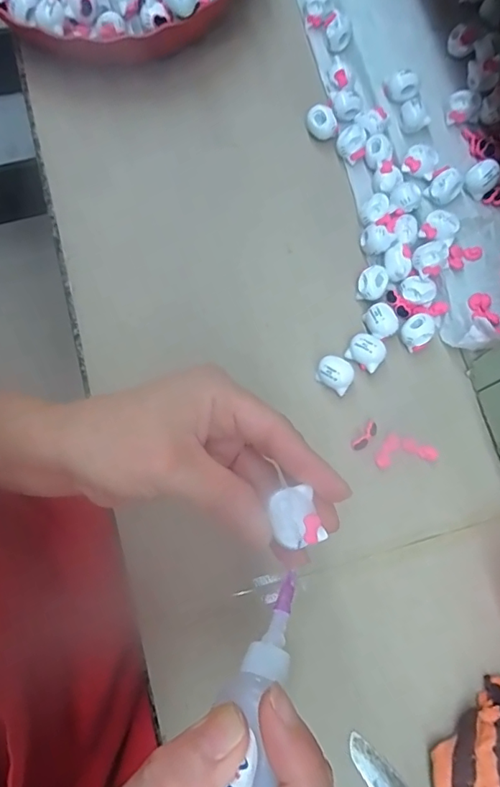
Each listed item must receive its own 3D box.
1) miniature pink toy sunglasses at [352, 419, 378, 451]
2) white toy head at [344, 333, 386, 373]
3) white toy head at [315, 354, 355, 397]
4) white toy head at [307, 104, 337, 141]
[{"bbox_3d":[0.082,0.030,0.350,0.009,0.004,0.025,40,79,8],"label":"miniature pink toy sunglasses"},{"bbox_3d":[0.084,-0.031,0.357,0.025,0.016,0.024,37,79,7],"label":"white toy head"},{"bbox_3d":[0.061,-0.015,0.353,0.025,0.018,0.025,32,78,6],"label":"white toy head"},{"bbox_3d":[0.057,-0.216,0.398,0.023,0.016,0.020,9,77,1],"label":"white toy head"}]

